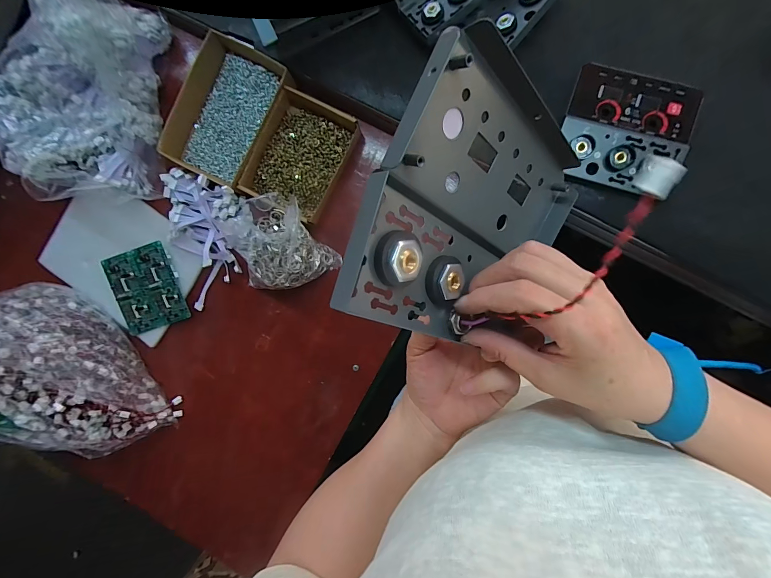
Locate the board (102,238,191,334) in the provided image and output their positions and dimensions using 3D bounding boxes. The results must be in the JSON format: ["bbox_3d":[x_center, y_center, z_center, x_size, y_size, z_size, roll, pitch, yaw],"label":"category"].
[{"bbox_3d":[-0.409,0.001,0.583,0.113,0.011,0.139,-17,96,2],"label":"board"}]

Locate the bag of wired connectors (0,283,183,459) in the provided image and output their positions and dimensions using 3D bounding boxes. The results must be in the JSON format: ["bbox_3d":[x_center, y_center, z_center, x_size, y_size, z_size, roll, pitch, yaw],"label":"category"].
[{"bbox_3d":[-0.525,0.142,0.510,0.164,0.237,0.316,-42,87,6],"label":"bag of wired connectors"}]

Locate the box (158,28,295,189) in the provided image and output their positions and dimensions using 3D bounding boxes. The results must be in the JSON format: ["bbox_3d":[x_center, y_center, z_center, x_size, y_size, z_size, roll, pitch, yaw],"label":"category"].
[{"bbox_3d":[-0.263,-0.285,0.558,0.151,0.047,0.209,28,95,5],"label":"box"}]

